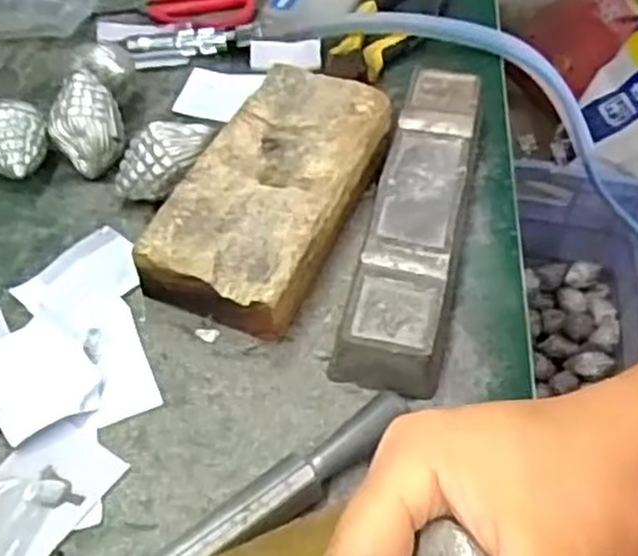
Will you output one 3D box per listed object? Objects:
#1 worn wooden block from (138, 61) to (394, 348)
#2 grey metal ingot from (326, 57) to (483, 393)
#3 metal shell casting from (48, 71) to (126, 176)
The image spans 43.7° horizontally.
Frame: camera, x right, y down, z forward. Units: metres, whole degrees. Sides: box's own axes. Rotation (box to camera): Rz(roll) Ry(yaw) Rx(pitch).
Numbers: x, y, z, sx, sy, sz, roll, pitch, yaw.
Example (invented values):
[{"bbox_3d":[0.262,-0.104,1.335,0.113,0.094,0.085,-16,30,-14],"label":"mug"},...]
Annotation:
[{"bbox_3d":[-0.029,-0.053,0.488,0.094,0.054,0.180,18,50,15],"label":"worn wooden block"},{"bbox_3d":[0.061,-0.042,0.489,0.060,0.039,0.248,10,48,8],"label":"grey metal ingot"},{"bbox_3d":[-0.156,-0.102,0.536,0.045,0.046,0.062,-12,49,-12],"label":"metal shell casting"}]

